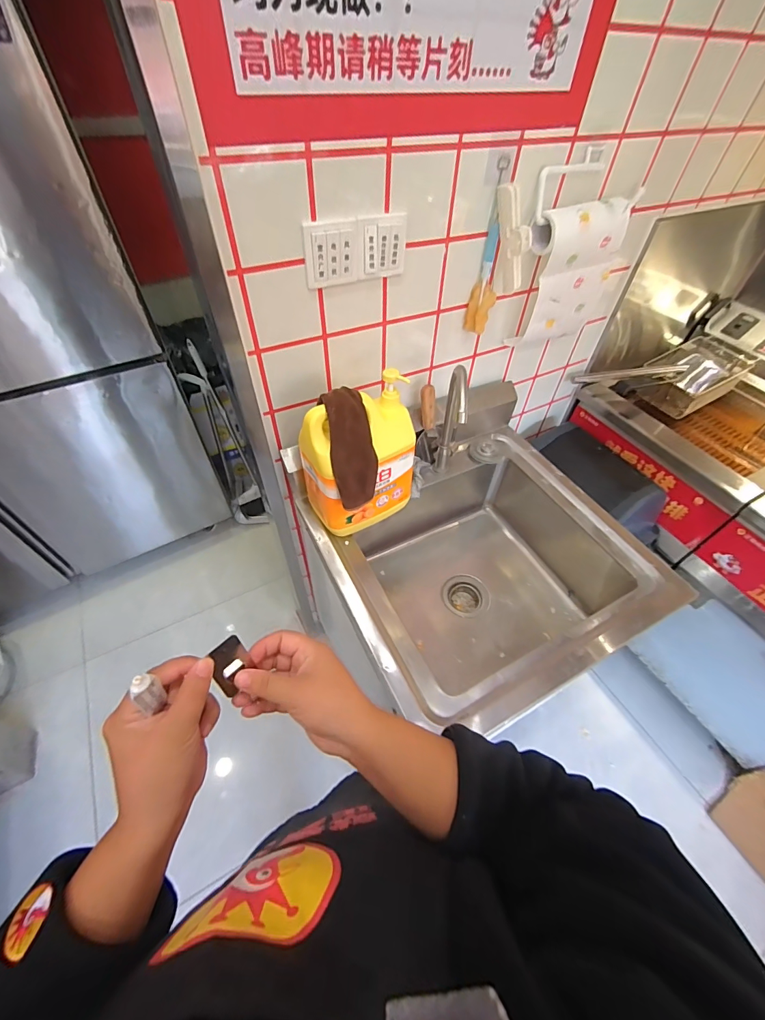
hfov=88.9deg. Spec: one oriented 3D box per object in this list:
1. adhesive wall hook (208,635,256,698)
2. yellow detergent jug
[{"bbox_3d":[-0.122,0.126,0.318,0.008,0.046,0.031,11,39,32],"label":"adhesive wall hook"},{"bbox_3d":[-0.039,-0.089,0.716,0.202,0.278,0.113,-17,53,-16],"label":"yellow detergent jug"}]

